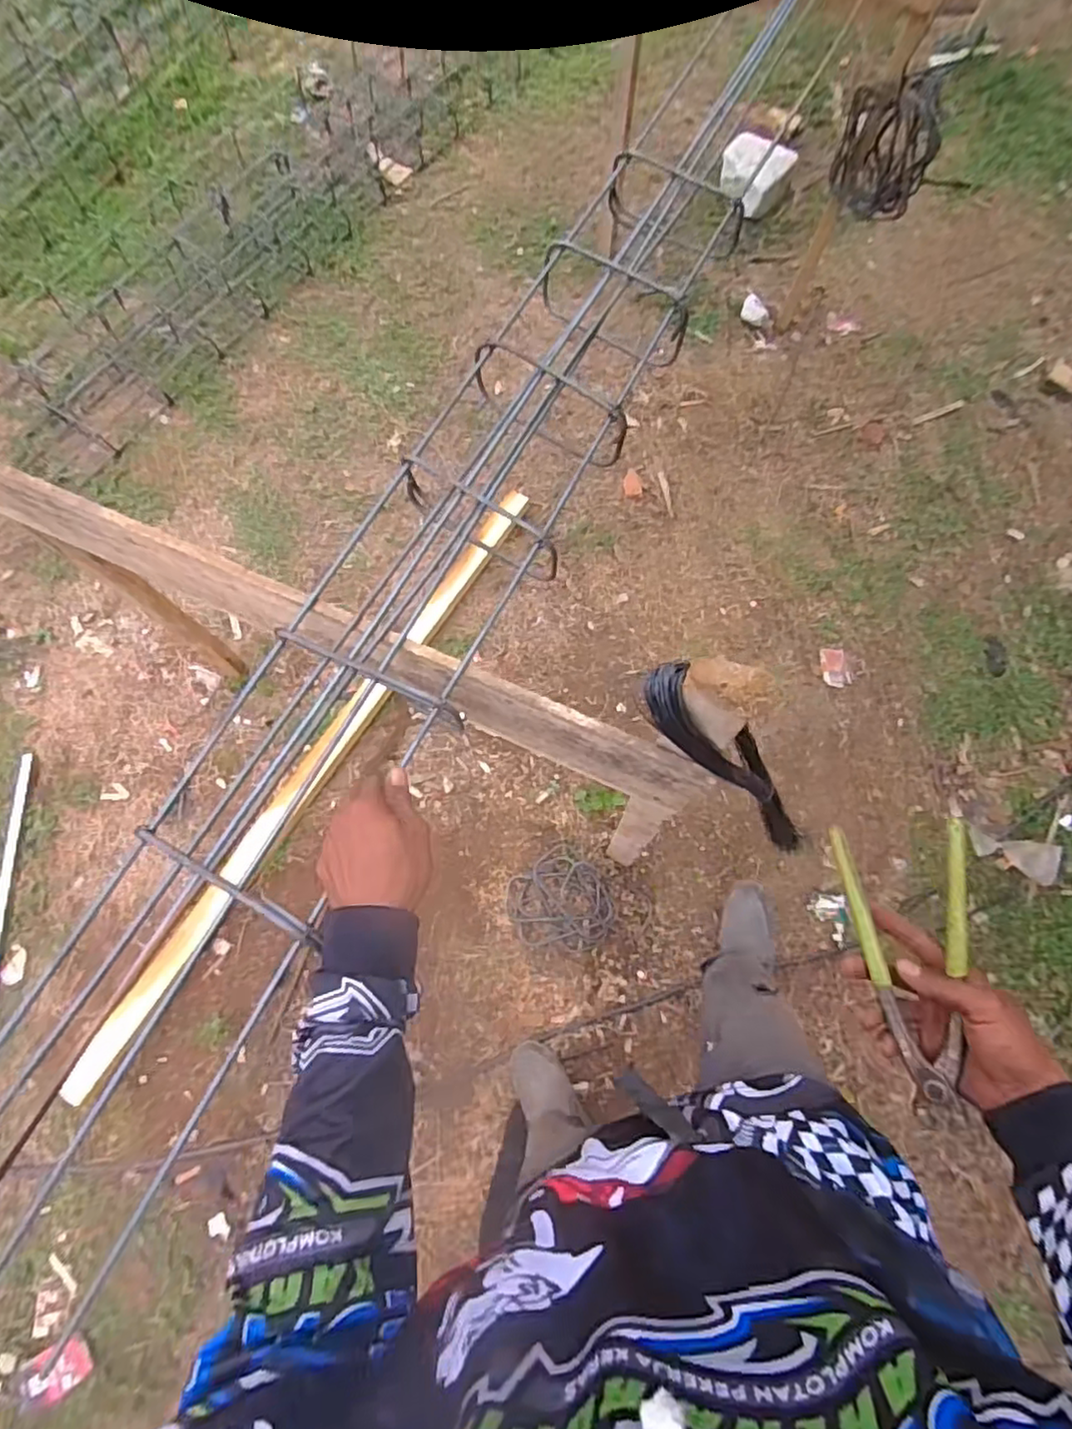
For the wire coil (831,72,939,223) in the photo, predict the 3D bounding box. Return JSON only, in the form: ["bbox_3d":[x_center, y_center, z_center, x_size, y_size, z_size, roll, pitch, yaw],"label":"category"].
[{"bbox_3d":[0.716,-1.163,1.335,0.207,0.235,0.080,36,76,9],"label":"wire coil"}]

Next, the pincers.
[{"bbox_3d":[0.293,0.194,0.492,0.090,0.018,0.215,-9,76,24],"label":"pincers"}]

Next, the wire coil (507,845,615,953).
[{"bbox_3d":[0.052,0.398,1.329,0.193,0.018,0.202,0,73,-1],"label":"wire coil"}]

